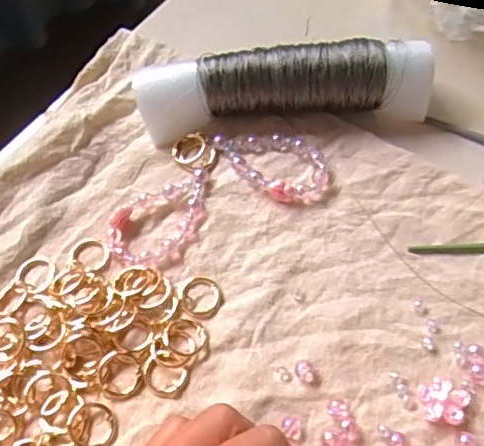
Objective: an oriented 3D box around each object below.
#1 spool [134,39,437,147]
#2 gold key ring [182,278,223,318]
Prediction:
[{"bbox_3d":[0.027,-0.081,0.364,0.175,0.044,0.036,-5,60,0],"label":"spool"},{"bbox_3d":[-0.022,0.041,0.321,0.021,0.004,0.023,-1,60,2],"label":"gold key ring"}]

